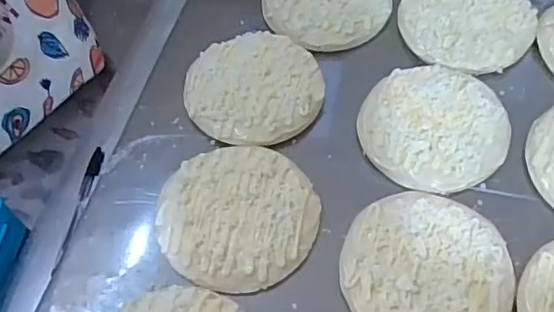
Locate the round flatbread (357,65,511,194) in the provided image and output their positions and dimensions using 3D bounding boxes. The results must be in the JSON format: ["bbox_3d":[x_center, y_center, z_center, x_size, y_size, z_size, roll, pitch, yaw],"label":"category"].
[{"bbox_3d":[0.157,-0.033,0.572,0.146,0.020,0.134,15,58,14],"label":"round flatbread"}]

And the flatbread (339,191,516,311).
[{"bbox_3d":[0.130,0.098,0.493,0.142,0.012,0.141,-2,56,3],"label":"flatbread"}]

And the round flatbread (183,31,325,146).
[{"bbox_3d":[-0.024,-0.077,0.609,0.144,0.012,0.143,-2,56,3],"label":"round flatbread"}]

